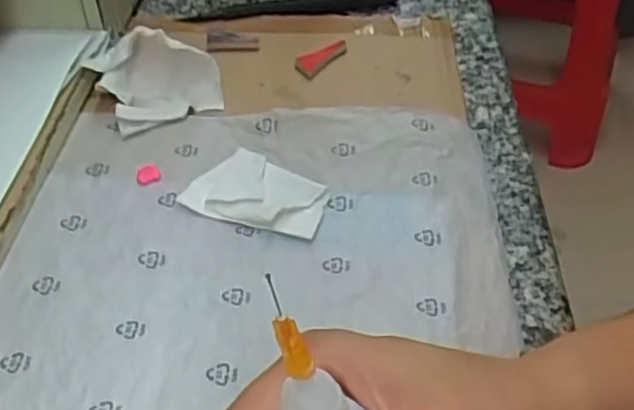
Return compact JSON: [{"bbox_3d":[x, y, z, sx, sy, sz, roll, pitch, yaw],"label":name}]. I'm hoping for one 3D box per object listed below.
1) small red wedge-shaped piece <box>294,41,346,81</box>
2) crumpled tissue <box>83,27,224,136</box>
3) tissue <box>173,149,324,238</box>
[{"bbox_3d":[0.004,-0.088,0.437,0.016,0.005,0.038,33,52,29],"label":"small red wedge-shaped piece"},{"bbox_3d":[-0.091,-0.075,0.408,0.060,0.035,0.060,-24,48,-22],"label":"crumpled tissue"},{"bbox_3d":[-0.027,-0.008,0.358,0.067,0.007,0.046,18,47,18],"label":"tissue"}]

